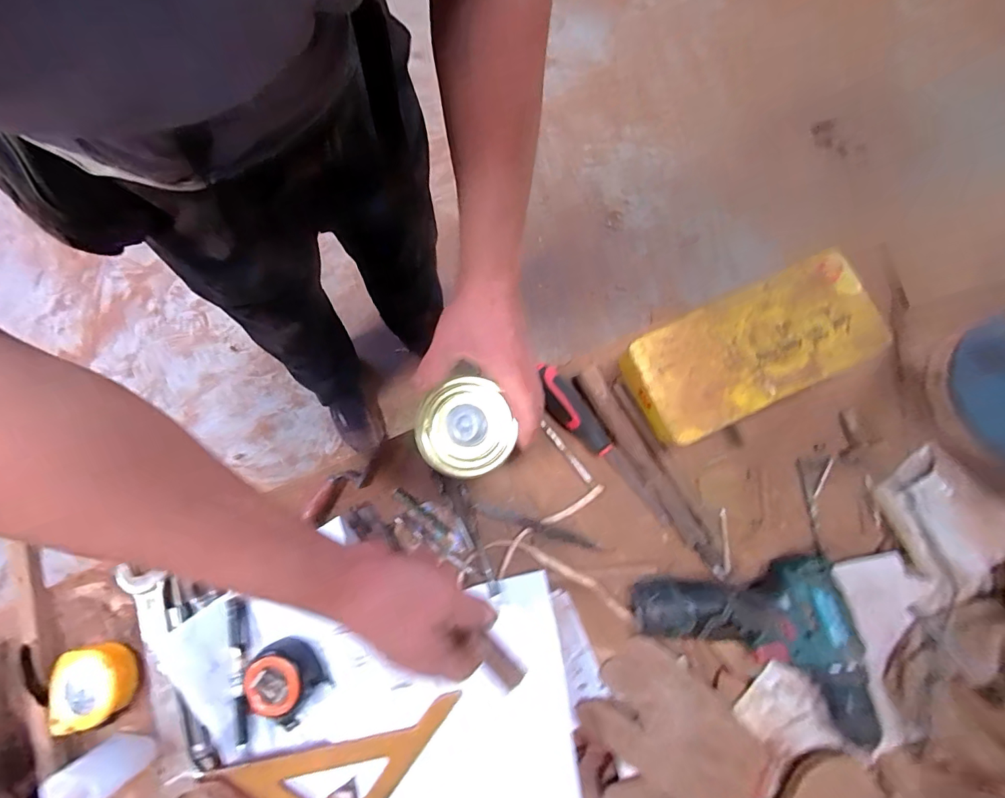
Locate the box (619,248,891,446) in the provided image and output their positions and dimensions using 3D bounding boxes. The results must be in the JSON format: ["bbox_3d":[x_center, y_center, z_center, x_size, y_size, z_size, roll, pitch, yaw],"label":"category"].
[{"bbox_3d":[0.245,-0.047,0.477,0.234,0.083,0.112,-25,81,-4],"label":"box"}]

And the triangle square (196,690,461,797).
[{"bbox_3d":[-0.138,0.349,0.409,0.207,0.037,0.102,-13,81,-2],"label":"triangle square"}]

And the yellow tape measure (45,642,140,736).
[{"bbox_3d":[-0.386,0.270,0.438,0.071,0.026,0.068,-11,81,-1],"label":"yellow tape measure"}]

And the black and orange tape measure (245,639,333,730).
[{"bbox_3d":[-0.202,0.263,0.430,0.066,0.037,0.065,0,80,0],"label":"black and orange tape measure"}]

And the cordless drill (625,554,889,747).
[{"bbox_3d":[0.227,0.237,0.428,0.181,0.046,0.150,-8,78,-1],"label":"cordless drill"}]

